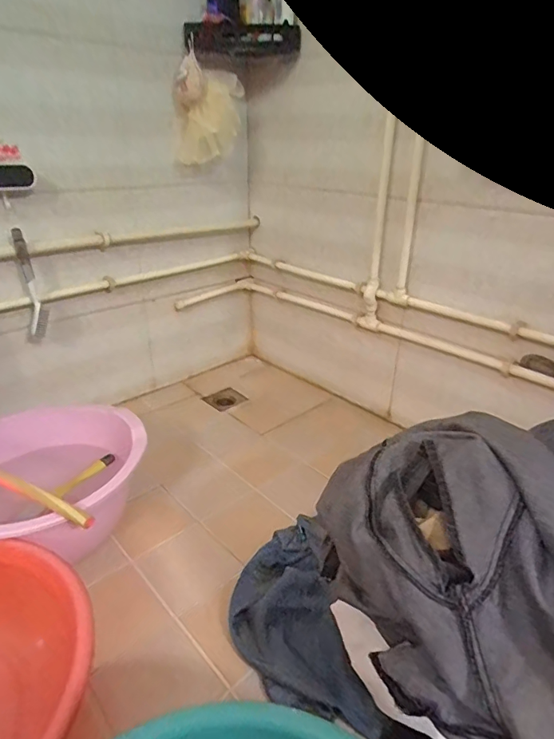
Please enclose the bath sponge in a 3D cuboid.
[{"bbox_3d":[-0.161,-0.641,1.139,0.171,0.219,0.138,-9,29,-16],"label":"bath sponge"}]

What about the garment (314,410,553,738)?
[{"bbox_3d":[0.247,0.182,0.461,0.321,0.169,0.350,-11,30,-20],"label":"garment"}]

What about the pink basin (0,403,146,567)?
[{"bbox_3d":[-0.440,0.210,0.842,0.371,0.122,0.356,-1,28,-1],"label":"pink basin"}]

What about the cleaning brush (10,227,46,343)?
[{"bbox_3d":[-0.557,-0.179,1.026,0.047,0.248,0.038,-12,30,-22],"label":"cleaning brush"}]

